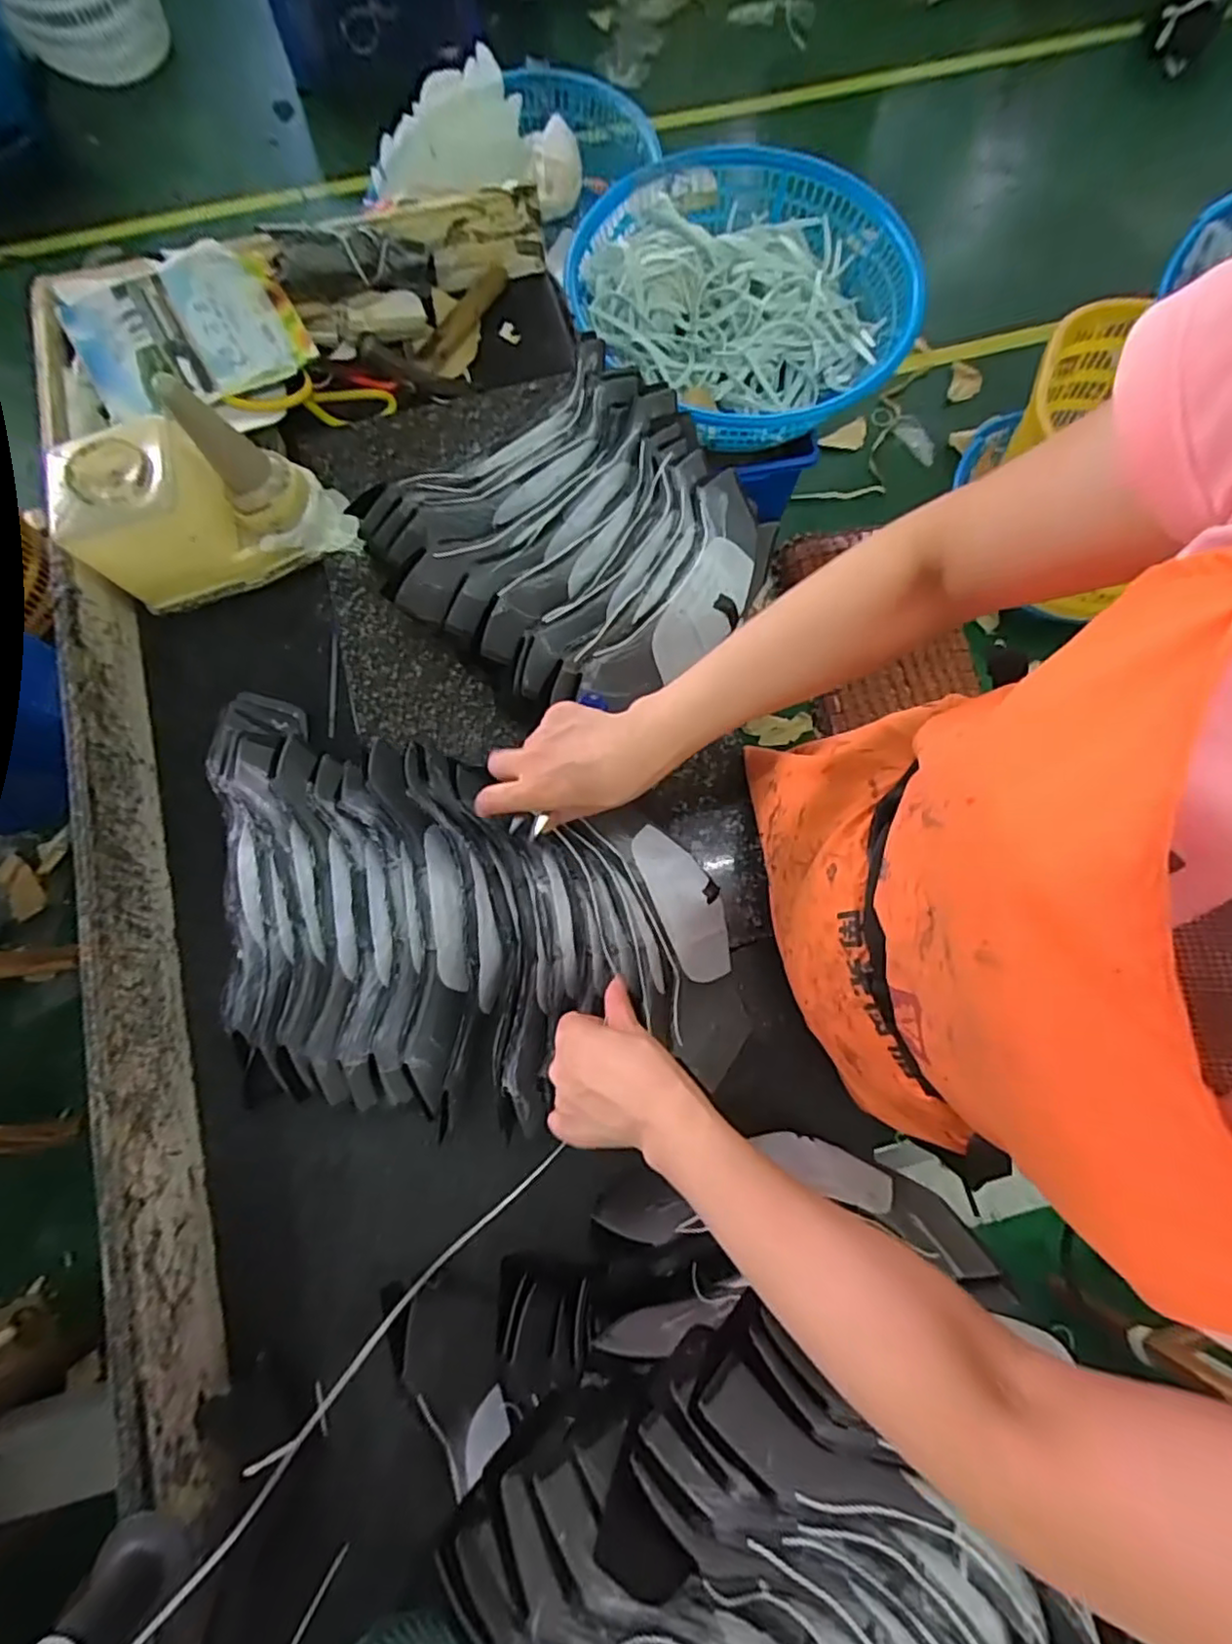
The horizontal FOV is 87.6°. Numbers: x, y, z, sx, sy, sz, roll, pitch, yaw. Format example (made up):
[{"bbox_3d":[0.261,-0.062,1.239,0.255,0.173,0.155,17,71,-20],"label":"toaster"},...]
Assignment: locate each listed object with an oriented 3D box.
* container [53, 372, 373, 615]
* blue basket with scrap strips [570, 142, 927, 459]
[{"bbox_3d":[-0.382,-0.304,0.593,0.225,0.144,0.102,-18,77,-4],"label":"container"},{"bbox_3d":[0.199,-0.816,1.010,0.524,0.141,0.462,42,80,10],"label":"blue basket with scrap strips"}]

